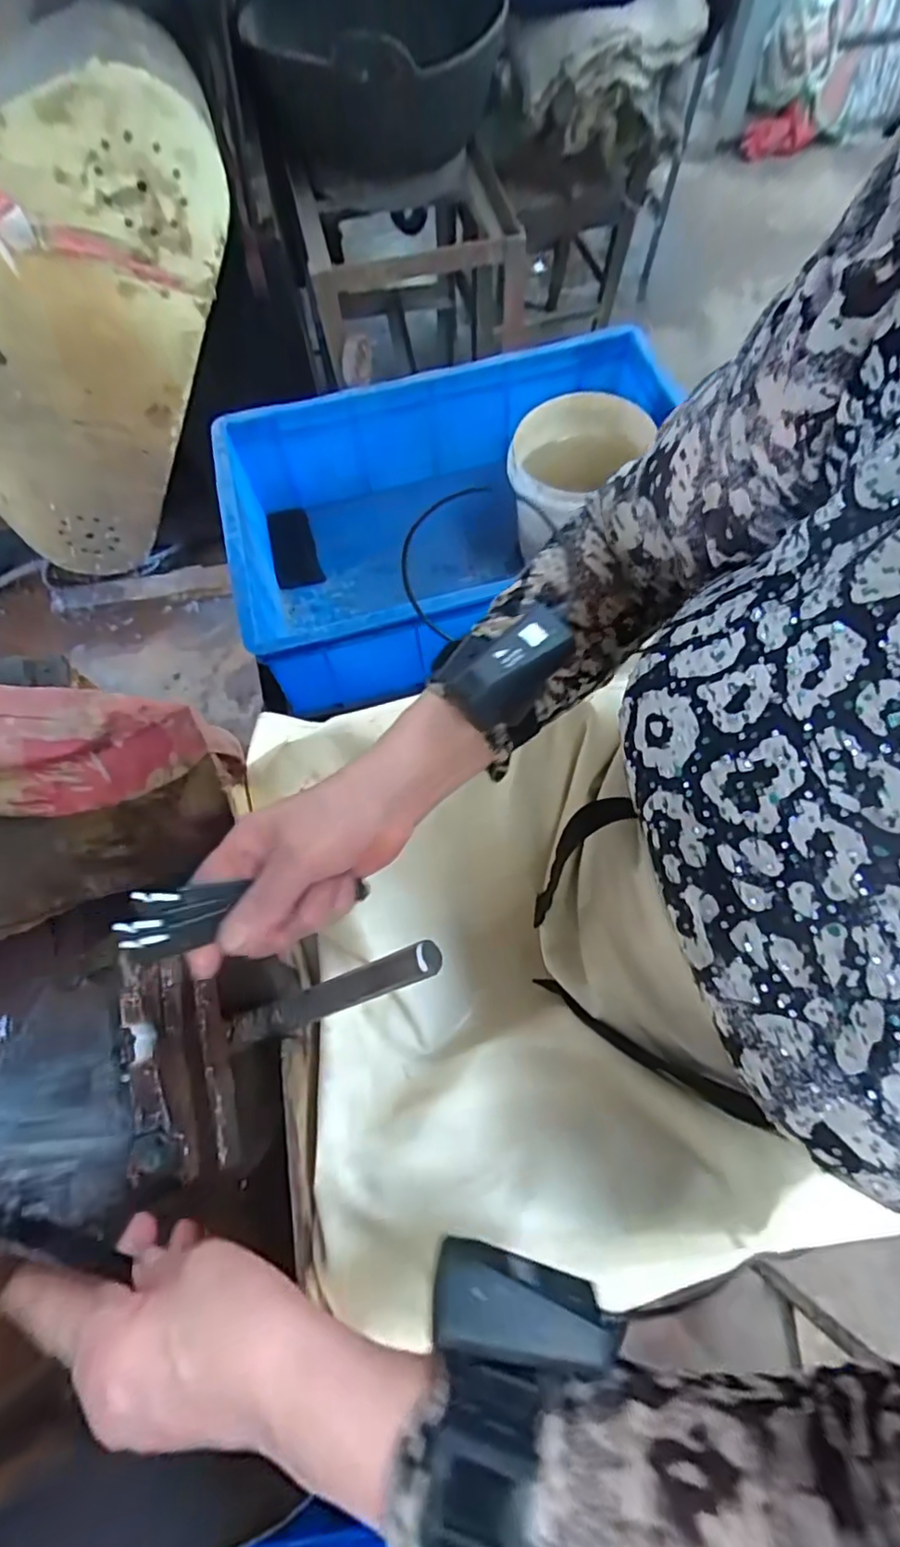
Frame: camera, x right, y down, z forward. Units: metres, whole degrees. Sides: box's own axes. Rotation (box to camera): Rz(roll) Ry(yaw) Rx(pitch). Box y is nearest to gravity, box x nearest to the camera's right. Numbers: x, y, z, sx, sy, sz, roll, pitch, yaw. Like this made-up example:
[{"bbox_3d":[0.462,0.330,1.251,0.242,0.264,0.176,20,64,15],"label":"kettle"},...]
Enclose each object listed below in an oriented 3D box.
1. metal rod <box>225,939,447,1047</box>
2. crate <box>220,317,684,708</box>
[{"bbox_3d":[-0.079,0.138,0.377,0.182,0.012,0.020,-30,62,30],"label":"metal rod"},{"bbox_3d":[0.021,-0.296,0.732,0.519,0.162,0.330,-16,66,-4],"label":"crate"}]

